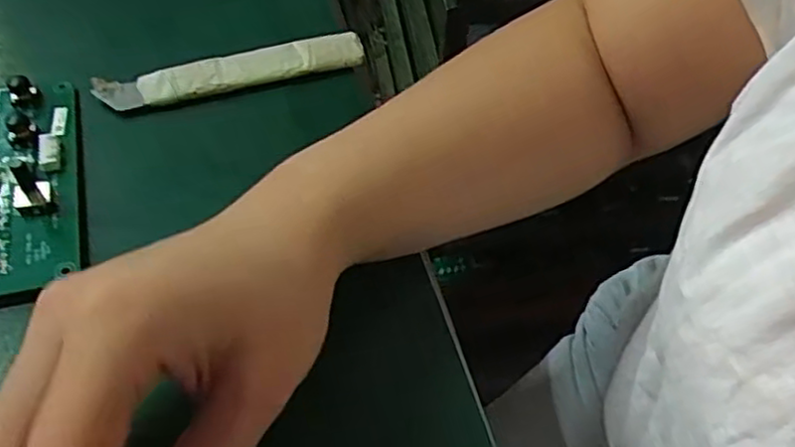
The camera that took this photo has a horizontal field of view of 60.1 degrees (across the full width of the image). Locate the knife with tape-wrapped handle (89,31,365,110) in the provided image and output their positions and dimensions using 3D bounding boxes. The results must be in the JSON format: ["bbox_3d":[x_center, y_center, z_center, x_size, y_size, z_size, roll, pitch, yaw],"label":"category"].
[{"bbox_3d":[-0.083,-0.079,0.354,0.136,0.010,0.021,-17,58,-15],"label":"knife with tape-wrapped handle"}]

